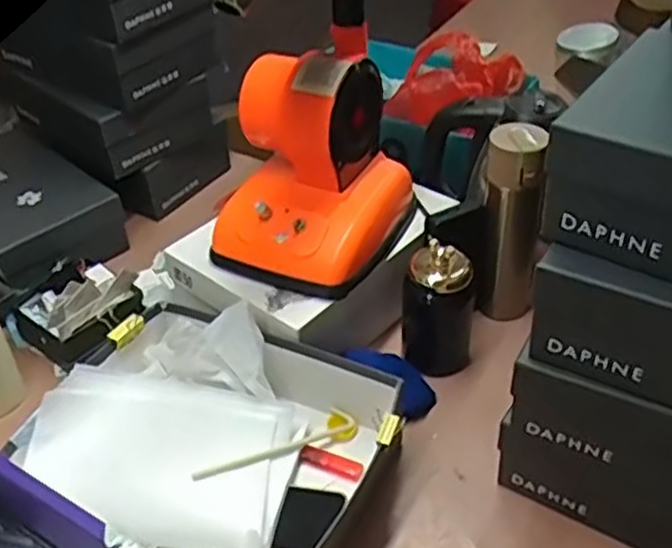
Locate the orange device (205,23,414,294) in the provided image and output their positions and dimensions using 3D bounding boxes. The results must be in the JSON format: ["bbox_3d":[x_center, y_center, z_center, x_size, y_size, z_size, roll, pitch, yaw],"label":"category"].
[{"bbox_3d":[-0.028,-0.122,0.824,0.175,0.197,0.197,17,44,23],"label":"orange device"}]

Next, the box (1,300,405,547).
[{"bbox_3d":[-0.123,0.160,0.734,0.330,0.129,0.280,22,46,28],"label":"box"}]

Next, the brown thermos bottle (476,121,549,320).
[{"bbox_3d":[0.198,-0.047,0.869,0.065,0.238,0.060,3,40,7],"label":"brown thermos bottle"}]

